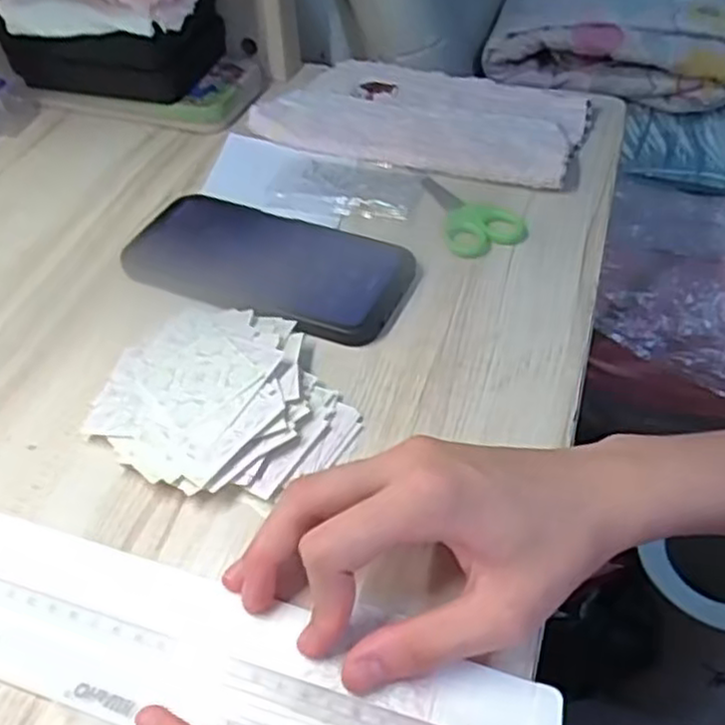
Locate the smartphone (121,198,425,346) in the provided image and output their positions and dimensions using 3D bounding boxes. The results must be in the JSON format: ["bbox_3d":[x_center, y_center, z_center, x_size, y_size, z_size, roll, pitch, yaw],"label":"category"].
[{"bbox_3d":[-0.055,-0.060,0.437,0.169,0.017,0.076,18,51,18],"label":"smartphone"}]

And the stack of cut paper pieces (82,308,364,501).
[{"bbox_3d":[-0.069,0.014,0.366,0.128,0.022,0.104,28,55,25],"label":"stack of cut paper pieces"}]

